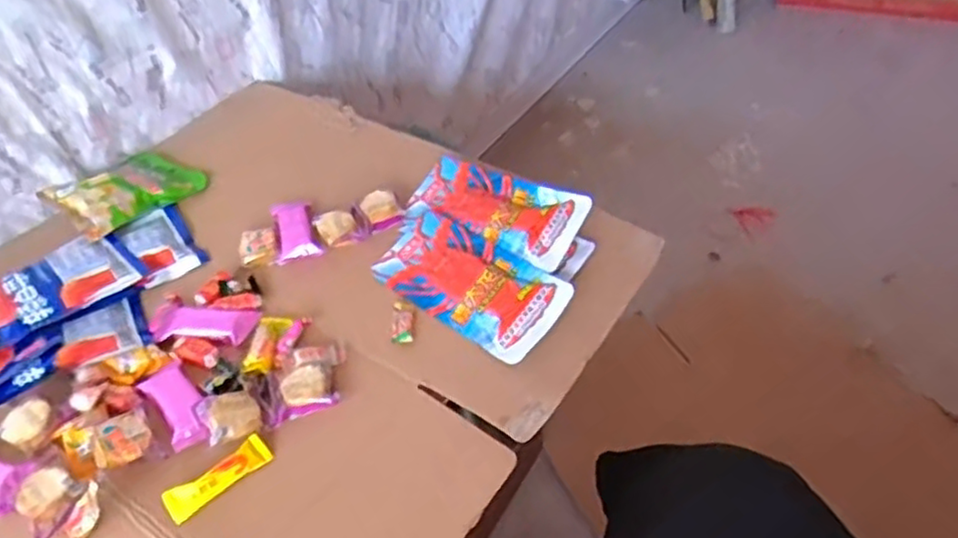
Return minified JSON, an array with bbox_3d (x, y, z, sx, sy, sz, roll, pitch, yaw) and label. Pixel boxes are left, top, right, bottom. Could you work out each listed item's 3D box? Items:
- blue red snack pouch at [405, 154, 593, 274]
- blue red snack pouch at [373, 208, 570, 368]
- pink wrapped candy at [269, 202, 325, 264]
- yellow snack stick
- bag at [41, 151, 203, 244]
[{"bbox_3d":[0.014,-0.065,0.743,0.198,0.018,0.095,20,61,32],"label":"blue red snack pouch"},{"bbox_3d":[-0.011,0.012,0.693,0.200,0.010,0.096,31,69,32],"label":"blue red snack pouch"},{"bbox_3d":[-0.201,-0.045,0.758,0.047,0.014,0.083,-16,47,-7],"label":"pink wrapped candy"},{"bbox_3d":[-0.212,0.168,0.562,0.085,0.007,0.029,-34,58,-25],"label":"yellow snack stick"},{"bbox_3d":[-0.422,-0.099,0.822,0.128,0.038,0.149,29,57,30],"label":"bag"}]

